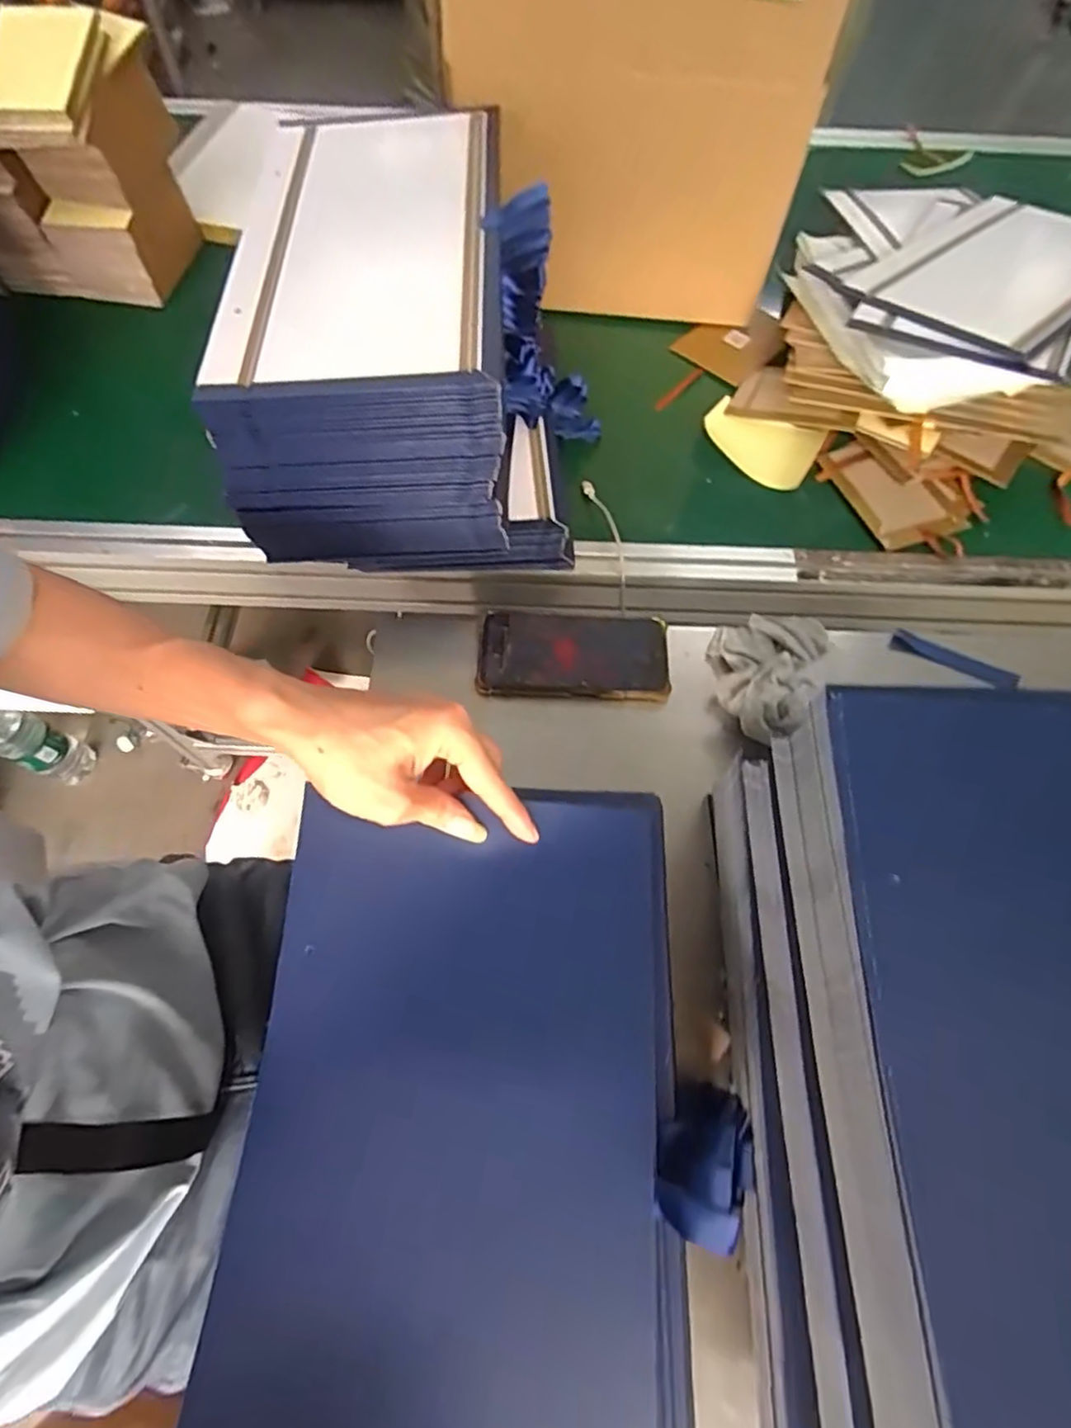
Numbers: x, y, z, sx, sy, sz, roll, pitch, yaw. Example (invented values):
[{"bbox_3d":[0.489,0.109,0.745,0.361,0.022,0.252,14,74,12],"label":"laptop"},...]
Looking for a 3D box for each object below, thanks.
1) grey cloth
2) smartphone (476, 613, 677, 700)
[{"bbox_3d":[0.193,-0.046,0.540,0.085,0.065,0.133,27,68,11],"label":"grey cloth"},{"bbox_3d":[0.034,-0.056,0.562,0.163,0.018,0.084,1,63,1],"label":"smartphone"}]

